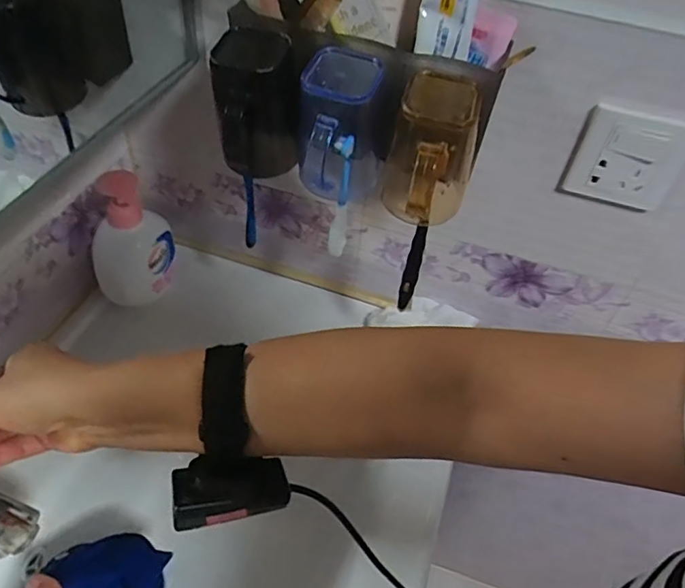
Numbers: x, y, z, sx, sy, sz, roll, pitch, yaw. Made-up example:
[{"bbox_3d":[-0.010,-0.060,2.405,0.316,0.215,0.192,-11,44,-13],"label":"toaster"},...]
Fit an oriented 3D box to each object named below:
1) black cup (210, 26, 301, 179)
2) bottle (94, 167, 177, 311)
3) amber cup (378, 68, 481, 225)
[{"bbox_3d":[-0.072,-0.158,0.462,0.067,0.105,0.064,-4,48,-9],"label":"black cup"},{"bbox_3d":[-0.242,-0.055,0.641,0.096,0.165,0.051,-32,58,-30],"label":"bottle"},{"bbox_3d":[0.070,-0.111,0.439,0.061,0.107,0.063,5,47,-1],"label":"amber cup"}]

